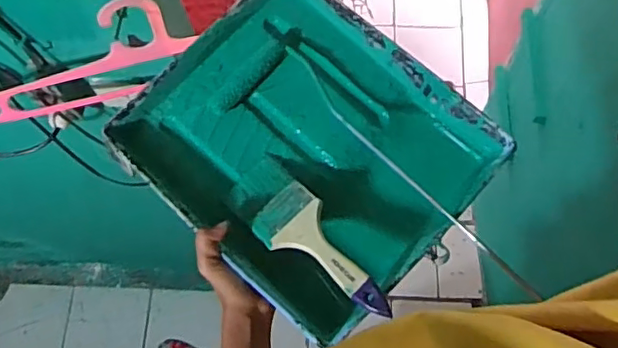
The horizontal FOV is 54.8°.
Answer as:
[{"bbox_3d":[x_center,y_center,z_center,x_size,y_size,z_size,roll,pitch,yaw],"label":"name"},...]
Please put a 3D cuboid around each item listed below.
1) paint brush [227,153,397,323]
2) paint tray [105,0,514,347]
[{"bbox_3d":[-0.001,0.063,0.596,0.066,0.016,0.207,-40,61,-12],"label":"paint brush"},{"bbox_3d":[-0.003,-0.033,0.652,0.343,0.060,0.287,42,76,14],"label":"paint tray"}]

